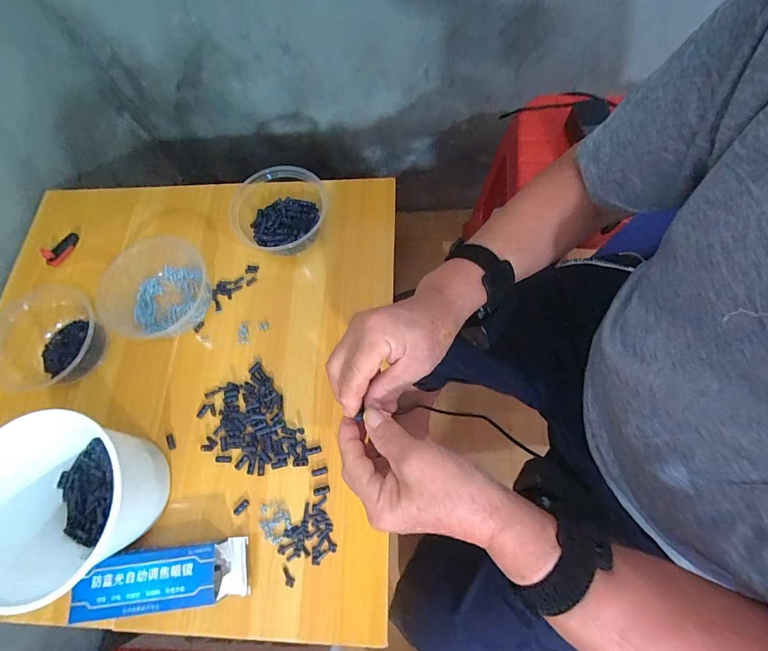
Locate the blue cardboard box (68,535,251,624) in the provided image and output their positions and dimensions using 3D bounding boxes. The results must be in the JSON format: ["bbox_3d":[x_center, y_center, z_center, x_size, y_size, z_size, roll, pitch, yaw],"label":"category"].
[{"bbox_3d":[-0.234,0.267,0.399,0.173,0.030,0.058,-8,68,2],"label":"blue cardboard box"}]

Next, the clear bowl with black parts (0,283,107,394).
[{"bbox_3d":[-0.455,0.015,0.489,0.139,0.048,0.137,-3,68,4],"label":"clear bowl with black parts"}]

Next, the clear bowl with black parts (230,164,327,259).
[{"bbox_3d":[-0.145,-0.159,0.541,0.124,0.072,0.149,-10,69,1],"label":"clear bowl with black parts"}]

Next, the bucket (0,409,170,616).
[{"bbox_3d":[-0.325,0.185,0.390,0.140,0.117,0.144,-2,69,4],"label":"bucket"}]

